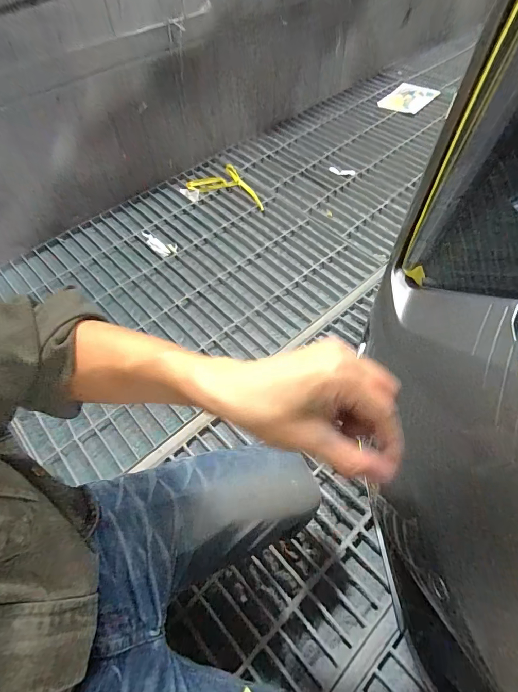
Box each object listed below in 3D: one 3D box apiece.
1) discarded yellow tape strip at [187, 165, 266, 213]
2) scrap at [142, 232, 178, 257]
[{"bbox_3d":[-0.140,-0.613,1.446,0.209,0.033,0.291,-27,57,-14],"label":"discarded yellow tape strip"},{"bbox_3d":[-0.366,-0.370,1.317,0.168,0.018,0.060,33,64,24],"label":"scrap"}]

